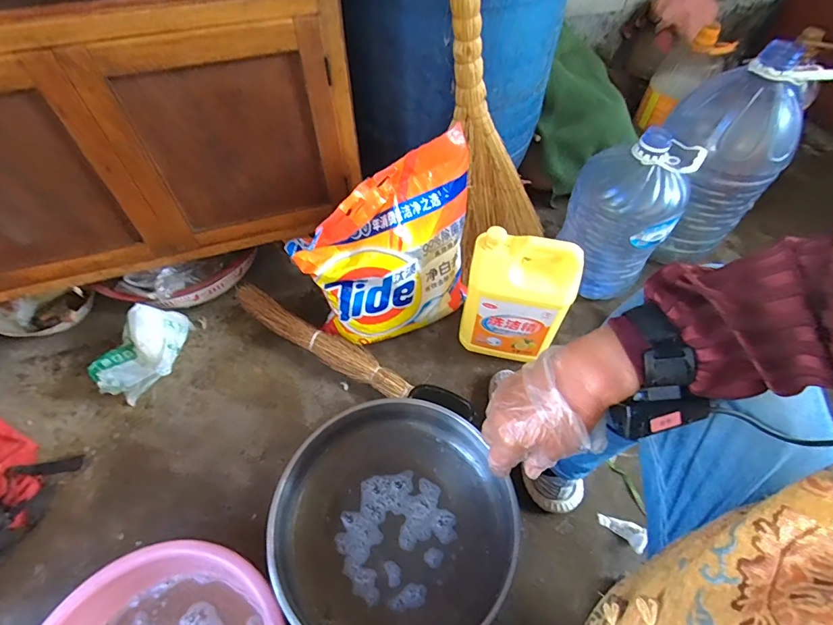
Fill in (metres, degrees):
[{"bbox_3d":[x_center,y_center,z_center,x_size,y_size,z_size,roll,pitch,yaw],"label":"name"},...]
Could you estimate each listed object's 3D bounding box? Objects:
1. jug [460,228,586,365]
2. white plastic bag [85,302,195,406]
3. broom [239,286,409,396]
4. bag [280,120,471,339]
[{"bbox_3d":[0.176,-0.014,0.768,0.172,0.266,0.085,12,55,8],"label":"jug"},{"bbox_3d":[-0.527,0.071,0.810,0.126,0.112,0.171,-3,54,-3],"label":"white plastic bag"},{"bbox_3d":[-0.192,0.060,0.845,0.420,0.072,0.063,25,58,17],"label":"broom"},{"bbox_3d":[-0.044,-0.101,0.755,0.315,0.323,0.133,-22,57,-16],"label":"bag"}]

